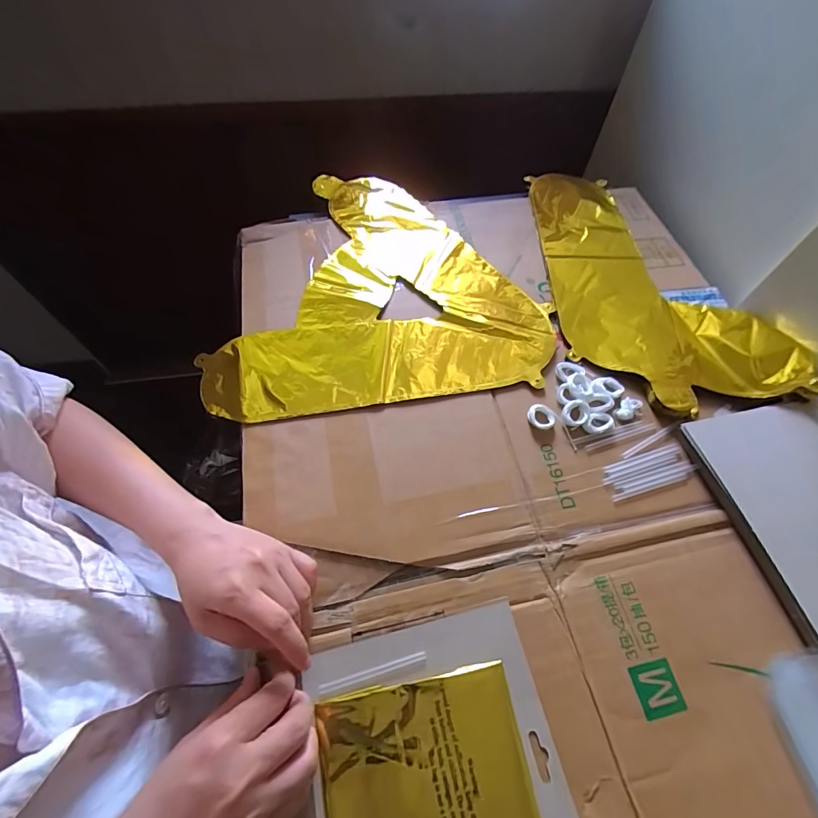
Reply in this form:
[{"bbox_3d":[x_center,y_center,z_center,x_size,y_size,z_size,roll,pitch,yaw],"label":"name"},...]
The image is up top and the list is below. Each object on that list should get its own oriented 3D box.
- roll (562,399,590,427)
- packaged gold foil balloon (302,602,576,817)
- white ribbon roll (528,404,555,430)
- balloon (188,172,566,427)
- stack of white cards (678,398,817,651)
[{"bbox_3d":[0.162,0.004,0.406,0.024,0.008,0.028,28,64,13],"label":"roll"},{"bbox_3d":[0.023,0.252,0.274,0.160,0.008,0.193,-11,62,-8],"label":"packaged gold foil balloon"},{"bbox_3d":[0.129,0.007,0.407,0.027,0.007,0.026,1,61,-1],"label":"white ribbon roll"},{"bbox_3d":[-0.039,-0.162,0.497,0.359,0.015,0.361,-4,61,-4],"label":"balloon"},{"bbox_3d":[0.361,0.084,0.365,0.157,0.014,0.194,-10,62,-7],"label":"stack of white cards"}]

